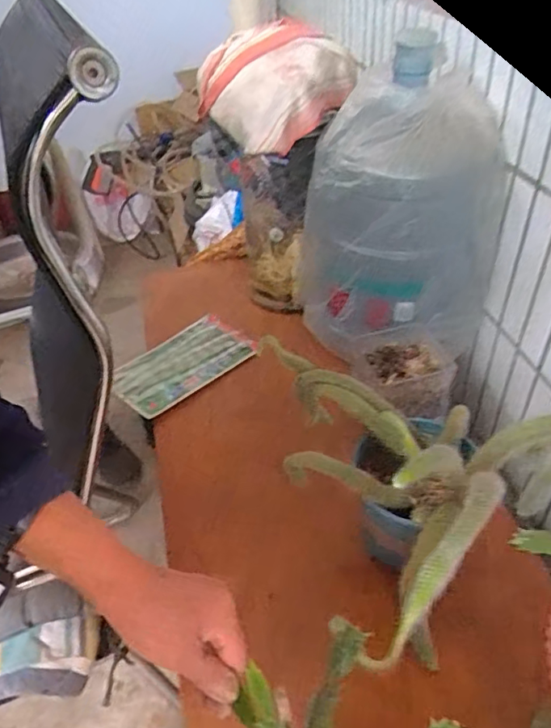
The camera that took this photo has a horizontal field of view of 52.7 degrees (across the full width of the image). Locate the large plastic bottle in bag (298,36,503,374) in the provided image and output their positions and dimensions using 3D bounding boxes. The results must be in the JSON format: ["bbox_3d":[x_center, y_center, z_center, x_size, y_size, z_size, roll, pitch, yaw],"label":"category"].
[{"bbox_3d":[0.205,-0.250,0.919,0.266,0.411,0.277,-20,43,-19],"label":"large plastic bottle in bag"}]

